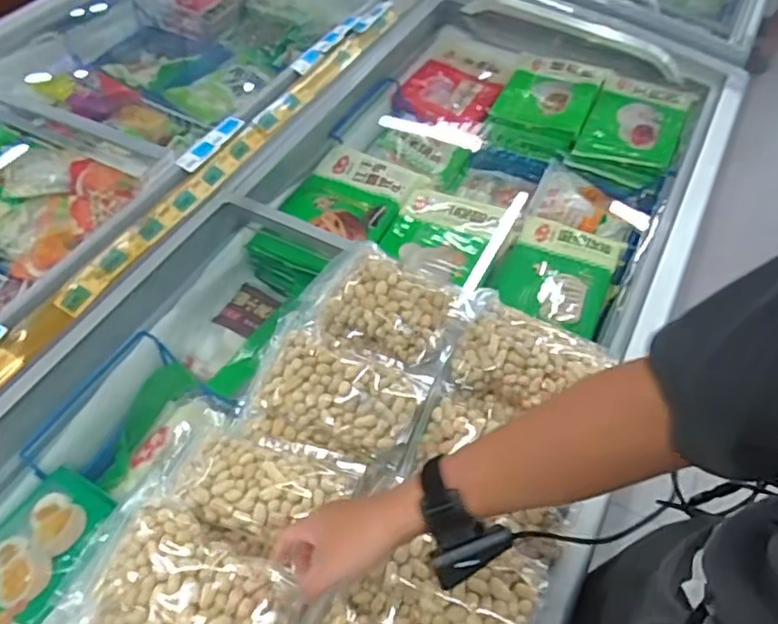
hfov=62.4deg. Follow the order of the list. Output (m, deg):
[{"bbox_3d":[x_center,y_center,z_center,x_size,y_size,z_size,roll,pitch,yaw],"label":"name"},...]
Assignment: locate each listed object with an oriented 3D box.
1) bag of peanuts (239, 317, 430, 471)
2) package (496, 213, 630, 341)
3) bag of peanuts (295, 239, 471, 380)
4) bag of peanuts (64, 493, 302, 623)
[{"bbox_3d":[-0.078,0.104,0.795,0.223,0.058,0.161,21,54,15],"label":"bag of peanuts"},{"bbox_3d":[0.292,-0.070,1.107,0.180,0.057,0.234,20,53,15],"label":"package"},{"bbox_3d":[-0.012,-0.014,0.886,0.243,0.071,0.197,22,54,16],"label":"bag of peanuts"},{"bbox_3d":[-0.203,0.277,0.629,0.215,0.071,0.130,21,53,15],"label":"bag of peanuts"}]

